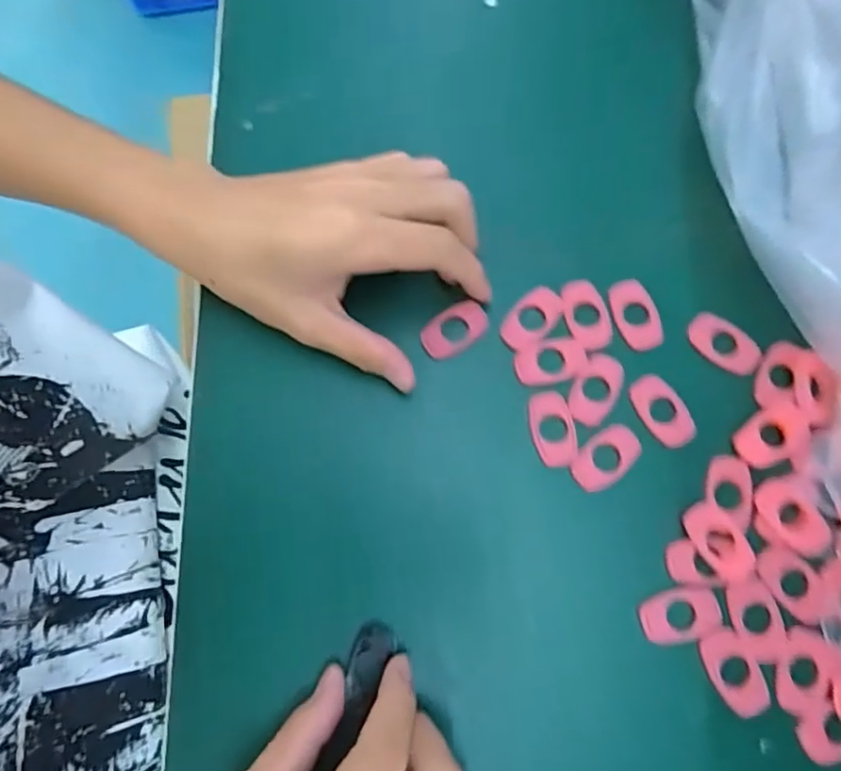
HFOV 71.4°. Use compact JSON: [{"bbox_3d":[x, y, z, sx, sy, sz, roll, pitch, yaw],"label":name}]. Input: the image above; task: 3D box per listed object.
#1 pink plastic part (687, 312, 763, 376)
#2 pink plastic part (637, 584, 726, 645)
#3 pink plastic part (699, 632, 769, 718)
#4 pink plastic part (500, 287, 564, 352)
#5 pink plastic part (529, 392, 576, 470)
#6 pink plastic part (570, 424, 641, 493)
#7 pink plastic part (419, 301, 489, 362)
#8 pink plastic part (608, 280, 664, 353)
[{"bbox_3d":[0.140,-0.019,0.271,0.034,0.006,0.019,39,80,8],"label":"pink plastic part"},{"bbox_3d":[0.108,0.095,0.243,0.032,0.004,0.021,-13,77,-3],"label":"pink plastic part"},{"bbox_3d":[0.128,0.116,0.236,0.019,0.004,0.033,-26,78,-5],"label":"pink plastic part"},{"bbox_3d":[0.051,-0.031,0.273,0.019,0.005,0.033,44,81,9],"label":"pink plastic part"},{"bbox_3d":[0.059,0.019,0.259,0.018,0.006,0.033,-11,77,-2],"label":"pink plastic part"},{"bbox_3d":[0.082,0.031,0.257,0.032,0.004,0.020,-39,80,-8],"label":"pink plastic part"},{"bbox_3d":[0.016,-0.026,0.273,0.032,0.005,0.019,-35,89,-7],"label":"pink plastic part"},{"bbox_3d":[0.101,-0.033,0.272,0.019,0.004,0.034,-19,78,-4],"label":"pink plastic part"}]

